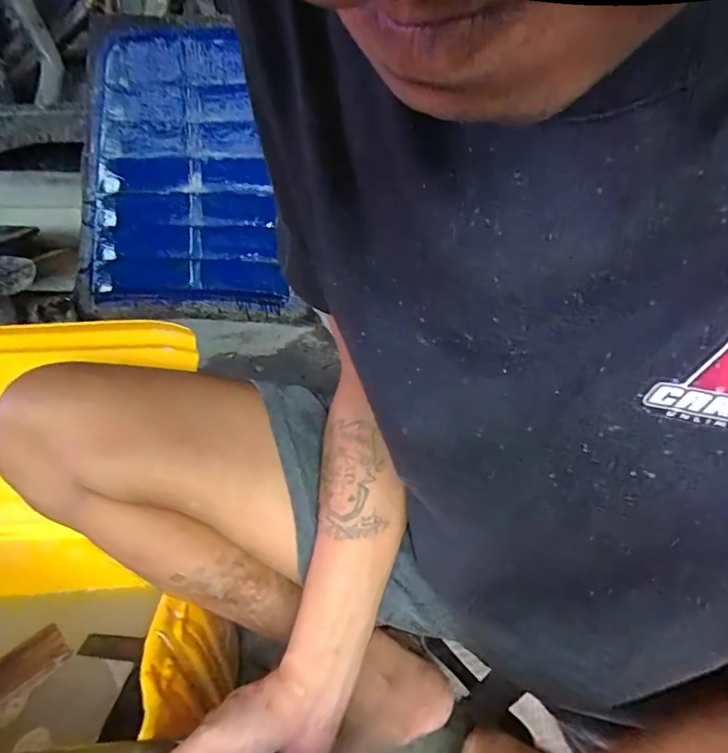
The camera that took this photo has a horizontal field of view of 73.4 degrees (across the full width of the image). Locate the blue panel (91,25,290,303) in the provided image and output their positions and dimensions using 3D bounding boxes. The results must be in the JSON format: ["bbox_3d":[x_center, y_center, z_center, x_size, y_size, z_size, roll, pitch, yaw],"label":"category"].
[{"bbox_3d":[-0.473,-0.556,1.297,0.463,0.644,0.064,-3,2,-11],"label":"blue panel"}]

